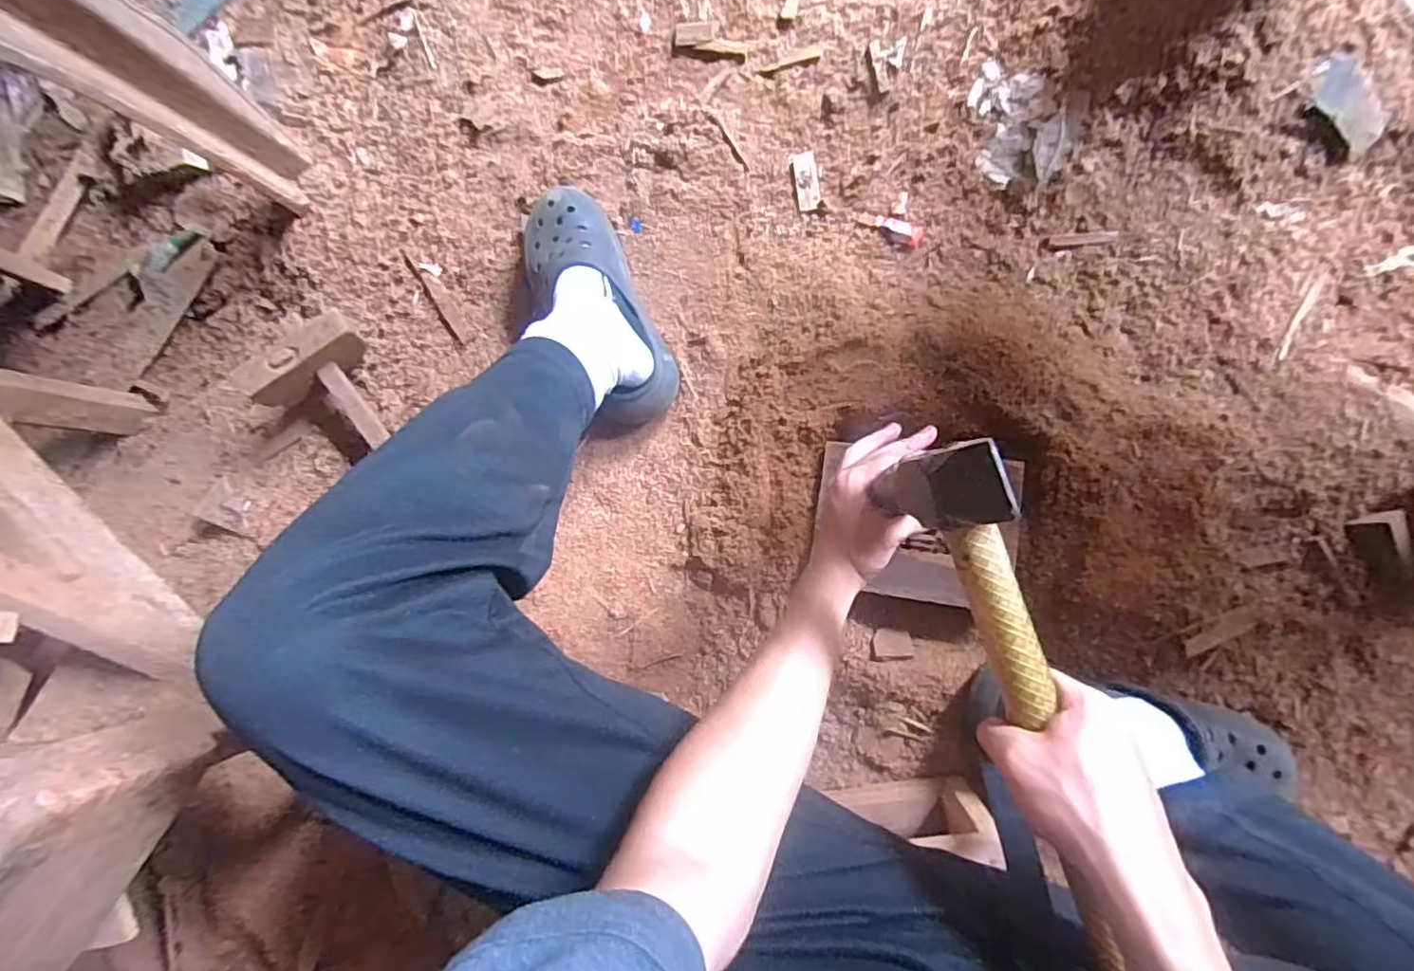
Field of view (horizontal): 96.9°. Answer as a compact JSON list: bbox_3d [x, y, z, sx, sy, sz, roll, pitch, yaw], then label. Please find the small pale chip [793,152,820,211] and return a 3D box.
[{"bbox_3d":[0.104,-0.320,0.657,0.023,0.004,0.064,-8,86,8],"label":"small pale chip"}]

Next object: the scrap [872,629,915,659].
[{"bbox_3d":[0.176,0.150,0.594,0.038,0.004,0.027,-4,68,7],"label":"scrap"}]

